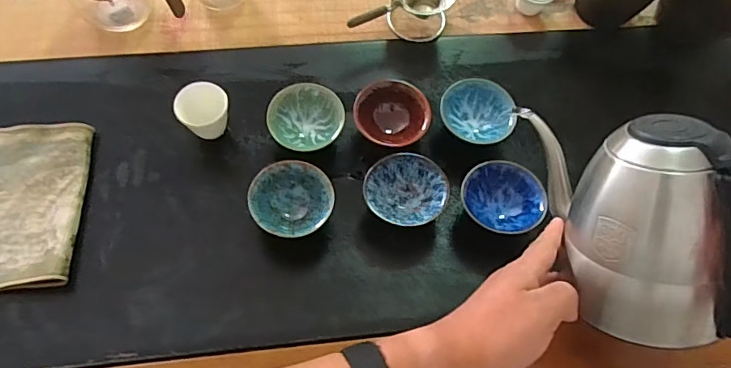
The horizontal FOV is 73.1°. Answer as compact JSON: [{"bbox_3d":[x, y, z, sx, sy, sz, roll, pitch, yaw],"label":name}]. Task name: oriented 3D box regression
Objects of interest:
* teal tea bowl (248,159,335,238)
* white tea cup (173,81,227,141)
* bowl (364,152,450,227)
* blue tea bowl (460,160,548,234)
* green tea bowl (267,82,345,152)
[{"bbox_3d":[-0.076,0.021,0.513,0.082,0.045,0.081,1,64,-3],"label":"teal tea bowl"},{"bbox_3d":[-0.175,-0.073,0.544,0.049,0.066,0.054,40,69,15],"label":"white tea cup"},{"bbox_3d":[0.041,0.012,0.526,0.084,0.049,0.078,1,64,-3],"label":"bowl"},{"bbox_3d":[0.142,0.021,0.528,0.083,0.043,0.081,1,64,-3],"label":"blue tea bowl"},{"bbox_3d":[-0.067,-0.069,0.560,0.084,0.048,0.076,-21,68,-13],"label":"green tea bowl"}]

